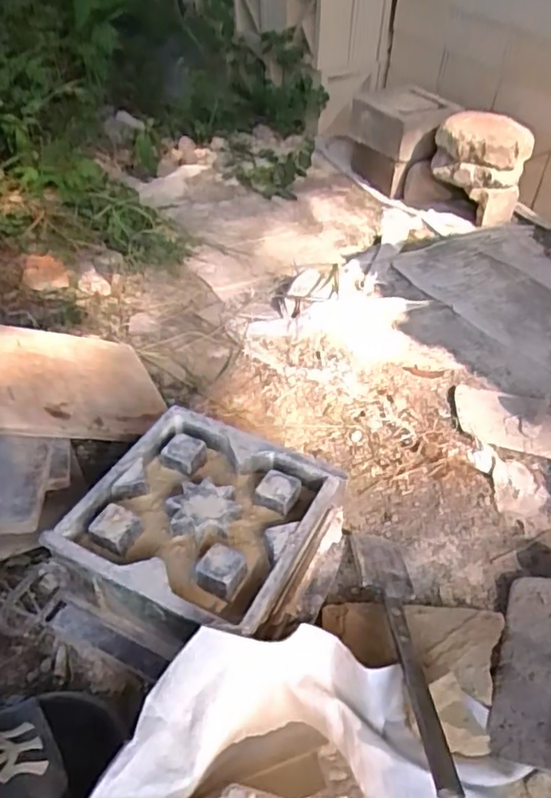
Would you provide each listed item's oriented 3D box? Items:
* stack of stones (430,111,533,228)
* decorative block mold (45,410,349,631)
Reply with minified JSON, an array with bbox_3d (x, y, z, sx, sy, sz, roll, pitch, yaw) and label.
[{"bbox_3d":[0.483,-0.549,1.468,0.214,0.216,0.164,15,42,12],"label":"stack of stones"},{"bbox_3d":[-0.077,0.124,0.650,0.231,0.047,0.227,19,42,20],"label":"decorative block mold"}]

